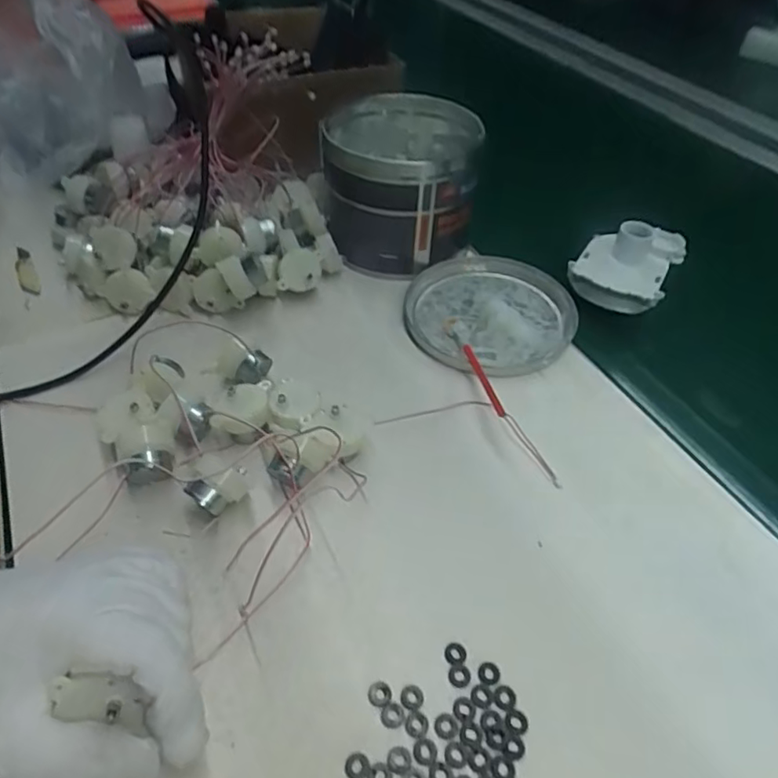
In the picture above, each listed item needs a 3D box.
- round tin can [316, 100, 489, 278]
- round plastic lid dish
[{"bbox_3d":[0.011,-0.176,0.509,0.124,0.101,0.138,9,46,6],"label":"round tin can"},{"bbox_3d":[0.079,-0.063,0.463,0.128,0.016,0.135,2,45,-2],"label":"round plastic lid dish"}]

